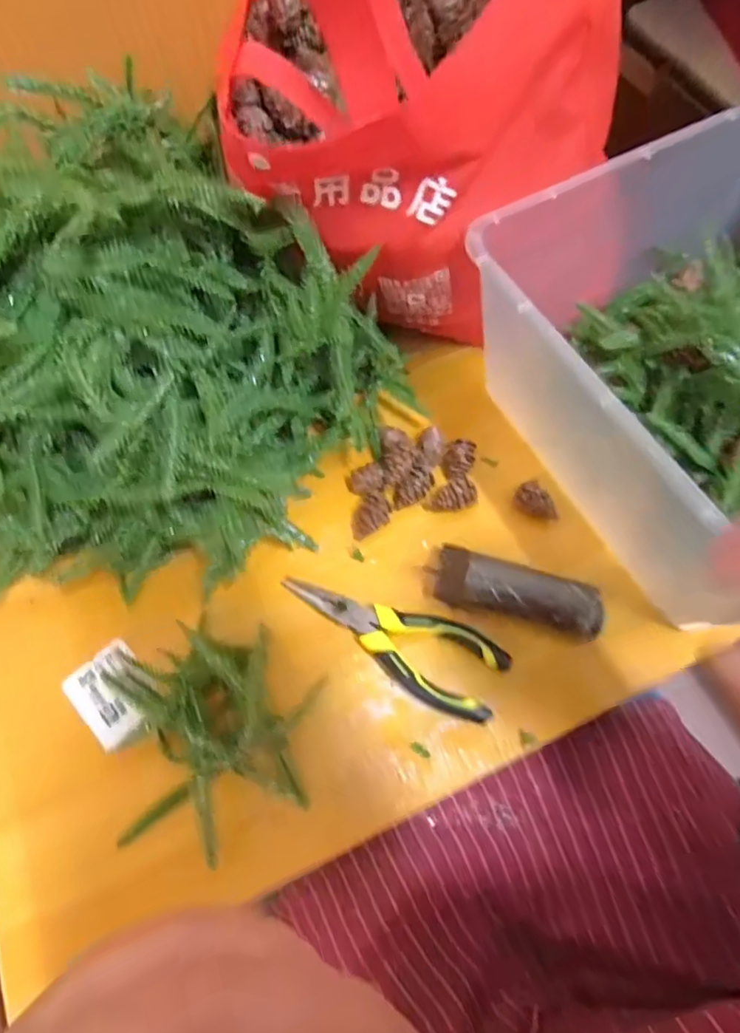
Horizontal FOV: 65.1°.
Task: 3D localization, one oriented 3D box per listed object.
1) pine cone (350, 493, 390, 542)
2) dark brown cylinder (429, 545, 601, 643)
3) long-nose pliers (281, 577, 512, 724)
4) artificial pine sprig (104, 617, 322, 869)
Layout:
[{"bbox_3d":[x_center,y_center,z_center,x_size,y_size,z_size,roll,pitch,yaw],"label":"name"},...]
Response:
[{"bbox_3d":[0.001,-0.001,0.432,0.036,0.022,0.023,-41,70,-14],"label":"pine cone"},{"bbox_3d":[0.095,0.053,0.393,0.115,0.028,0.037,16,68,10],"label":"dark brown cylinder"},{"bbox_3d":[0.011,0.082,0.391,0.157,0.022,0.054,24,69,13],"label":"long-nose pliers"},{"bbox_3d":[-0.100,0.134,0.352,0.139,0.058,0.128,-13,66,-3],"label":"artificial pine sprig"}]

